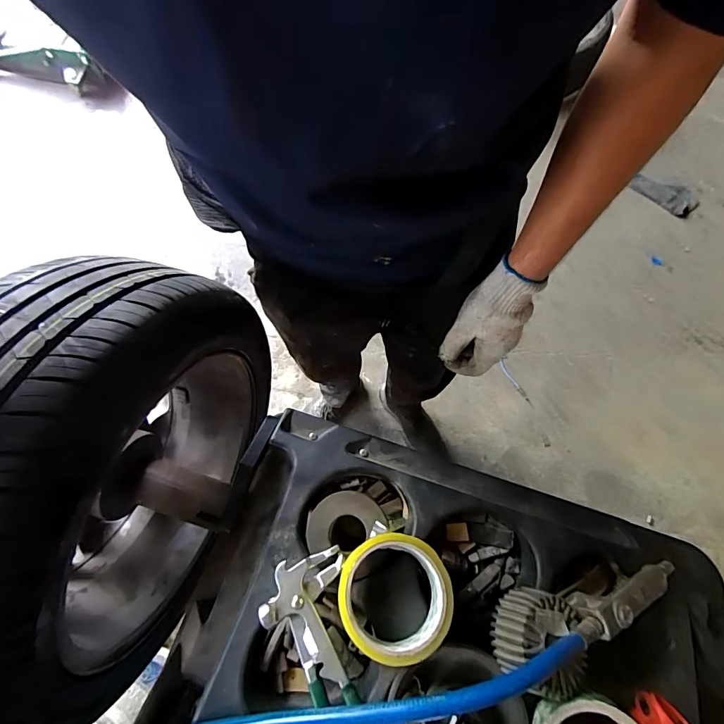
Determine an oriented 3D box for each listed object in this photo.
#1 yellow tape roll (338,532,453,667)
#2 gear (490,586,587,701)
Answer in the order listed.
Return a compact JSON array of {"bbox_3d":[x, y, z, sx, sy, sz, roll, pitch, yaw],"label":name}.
[{"bbox_3d":[0.027,0.196,0.343,0.092,0.048,0.089,0,70,-1],"label":"yellow tape roll"},{"bbox_3d":[0.146,0.224,0.322,0.071,0.032,0.067,0,70,-1],"label":"gear"}]

